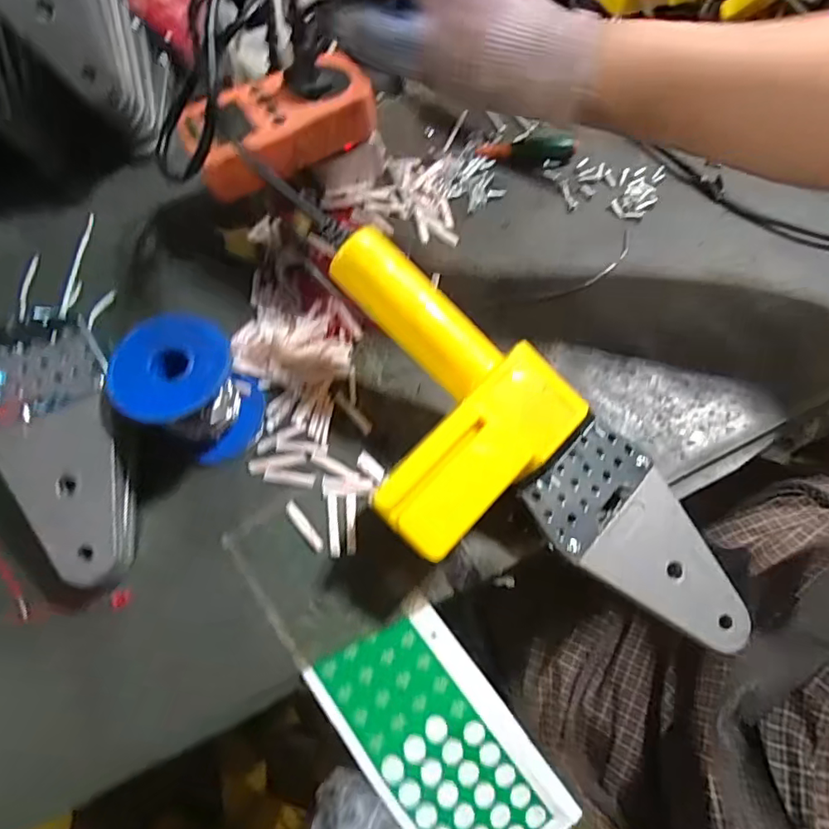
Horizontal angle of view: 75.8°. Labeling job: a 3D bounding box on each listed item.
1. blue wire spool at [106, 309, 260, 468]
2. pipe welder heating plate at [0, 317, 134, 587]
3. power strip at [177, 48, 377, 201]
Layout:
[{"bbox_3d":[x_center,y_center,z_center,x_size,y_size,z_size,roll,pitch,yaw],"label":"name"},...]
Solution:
[{"bbox_3d":[-0.124,-0.013,0.301,0.060,0.061,0.061,-1,64,3],"label":"blue wire spool"},{"bbox_3d":[-0.189,0.019,0.279,0.061,0.011,0.140,-16,81,-7],"label":"pipe welder heating plate"},{"bbox_3d":[-0.095,-0.201,0.369,0.127,0.037,0.072,-37,67,-14],"label":"power strip"}]

